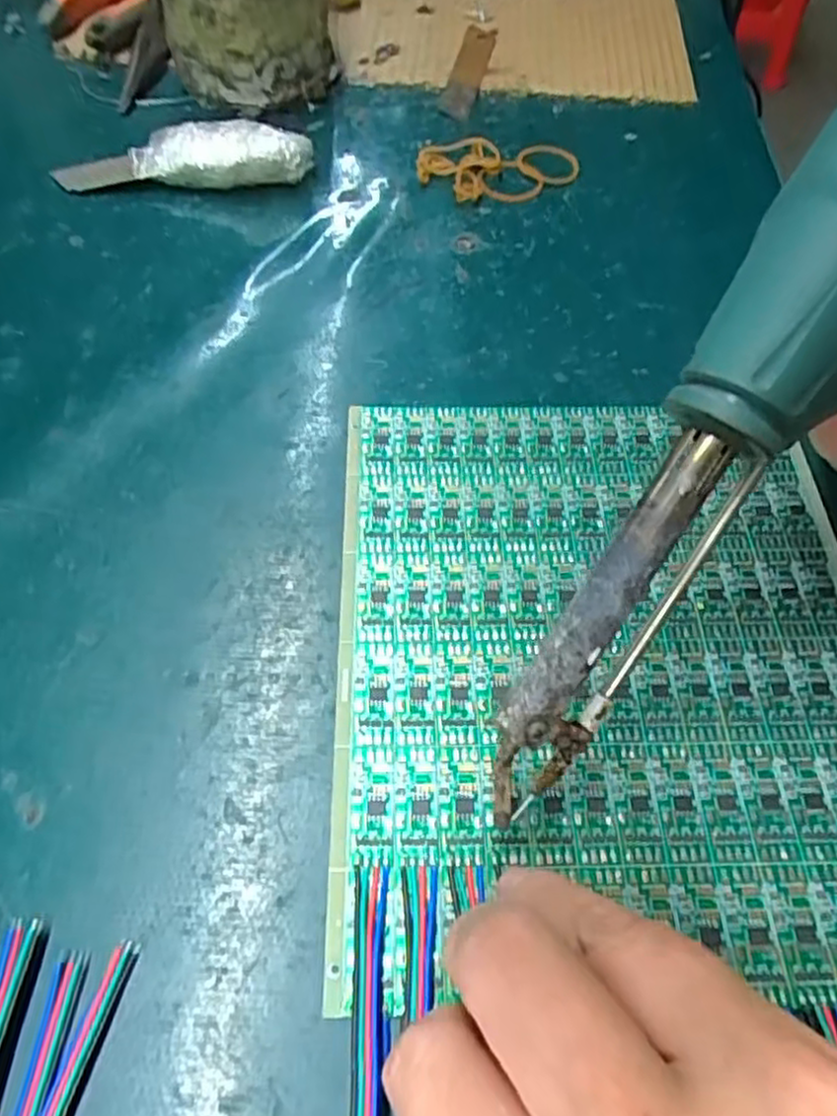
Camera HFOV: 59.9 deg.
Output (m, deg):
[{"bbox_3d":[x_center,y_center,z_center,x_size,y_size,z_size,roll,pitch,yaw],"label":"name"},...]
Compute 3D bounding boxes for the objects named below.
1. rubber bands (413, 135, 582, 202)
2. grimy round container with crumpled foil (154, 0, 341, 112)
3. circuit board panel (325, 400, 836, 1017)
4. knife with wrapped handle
[{"bbox_3d":[0.040,-0.190,0.350,0.078,0.011,0.042,-9,59,-7],"label":"rubber bands"},{"bbox_3d":[-0.084,-0.275,0.359,0.083,0.072,0.075,-11,59,-8],"label":"grimy round container with crumpled foil"},{"bbox_3d":[0.057,0.024,0.225,0.162,0.004,0.191,0,58,-2],"label":"circuit board panel"},{"bbox_3d":[-0.109,-0.185,0.334,0.117,0.023,0.021,-2,58,-3],"label":"knife with wrapped handle"}]

